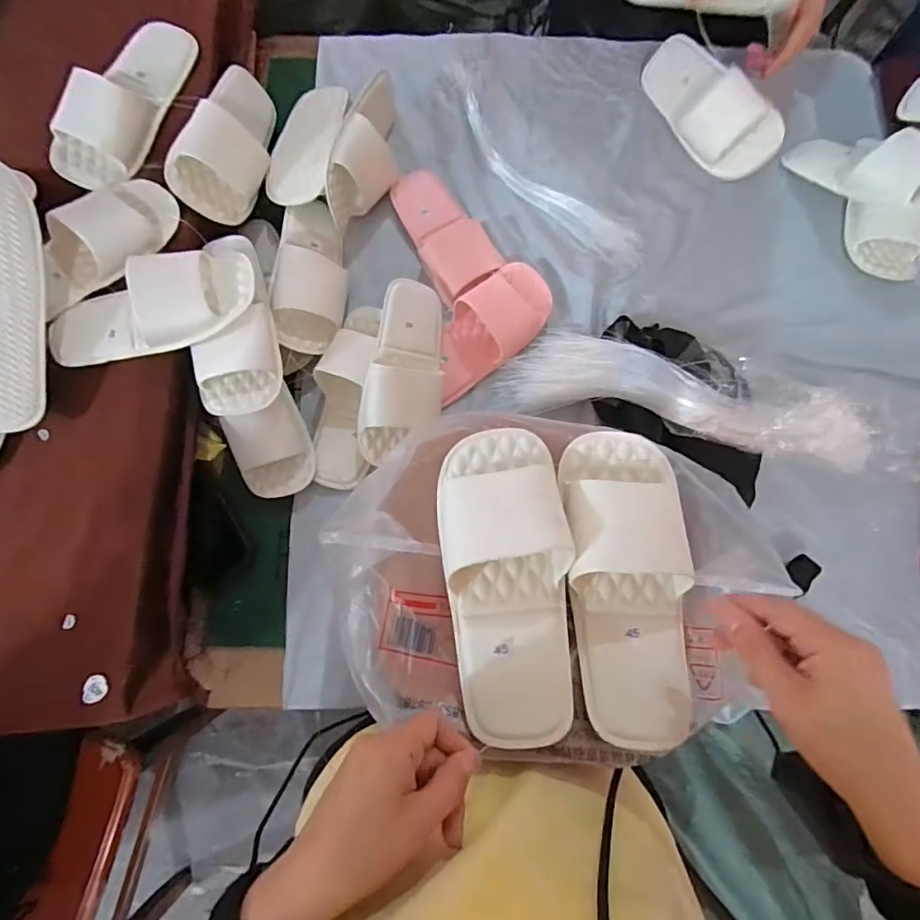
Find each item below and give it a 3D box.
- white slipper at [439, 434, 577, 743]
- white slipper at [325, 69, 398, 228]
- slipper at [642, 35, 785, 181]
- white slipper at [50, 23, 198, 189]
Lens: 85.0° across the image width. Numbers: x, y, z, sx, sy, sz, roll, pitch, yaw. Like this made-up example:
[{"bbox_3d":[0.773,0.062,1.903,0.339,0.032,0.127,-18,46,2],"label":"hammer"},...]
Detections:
[{"bbox_3d":[0.035,0.086,0.370,0.094,0.054,0.239,-5,78,-1],"label":"white slipper"},{"bbox_3d":[-0.118,-0.428,0.682,0.067,0.099,0.227,10,78,2],"label":"white slipper"},{"bbox_3d":[0.353,-0.521,0.714,0.092,0.085,0.250,-26,79,-5],"label":"slipper"},{"bbox_3d":[-0.402,-0.435,0.591,0.087,0.061,0.237,24,79,5],"label":"white slipper"}]

